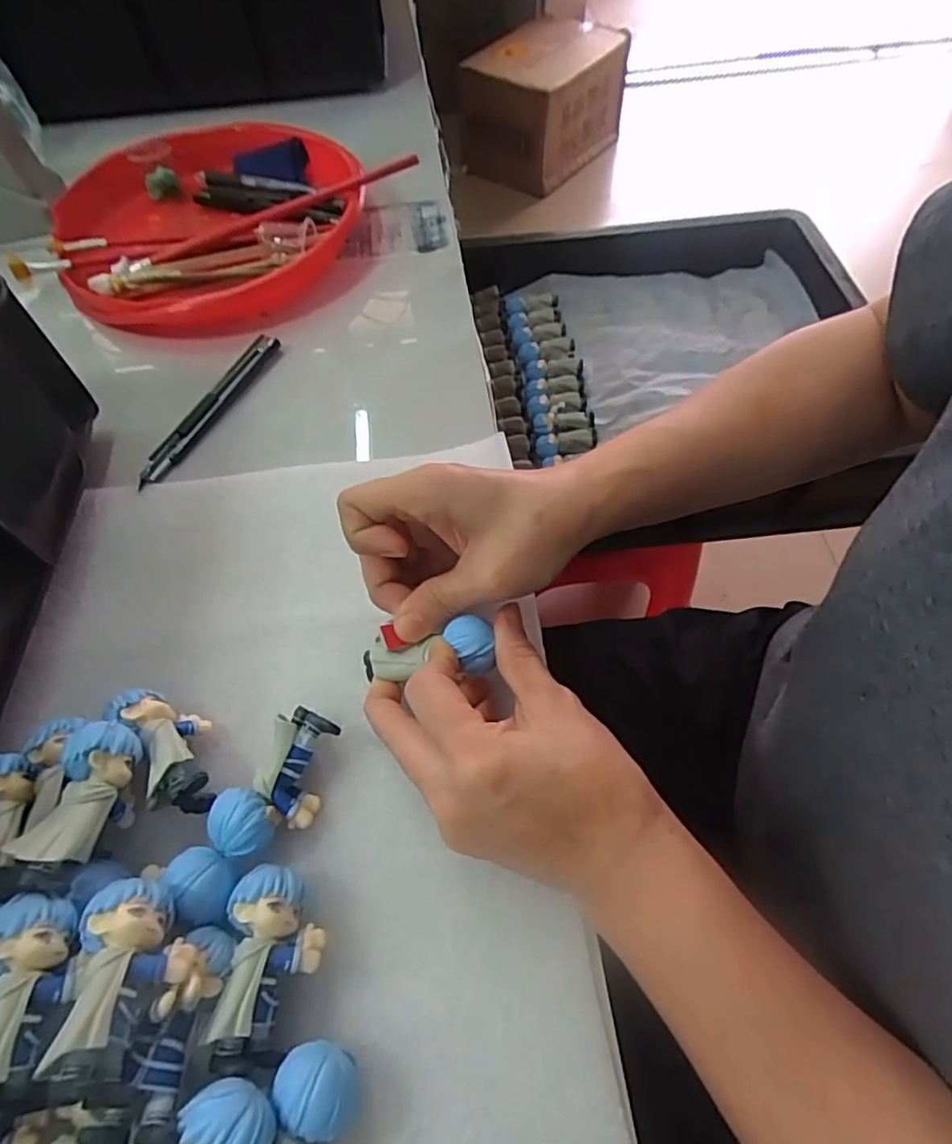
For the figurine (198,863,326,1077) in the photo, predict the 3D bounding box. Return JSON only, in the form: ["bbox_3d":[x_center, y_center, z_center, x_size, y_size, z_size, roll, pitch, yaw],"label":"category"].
[{"bbox_3d":[-0.073,0.141,0.228,0.032,0.032,0.061,-5,58,0],"label":"figurine"}]

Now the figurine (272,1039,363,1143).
[{"bbox_3d":[-0.057,0.187,0.199,0.025,0.028,0.061,13,60,11],"label":"figurine"}]

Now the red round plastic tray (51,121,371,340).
[{"bbox_3d":[-0.216,-0.291,0.507,0.246,0.040,0.256,-2,58,3],"label":"red round plastic tray"}]

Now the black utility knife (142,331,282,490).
[{"bbox_3d":[-0.169,-0.105,0.402,0.018,0.008,0.133,22,62,16],"label":"black utility knife"}]

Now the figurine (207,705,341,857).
[{"bbox_3d":[-0.081,0.090,0.262,0.031,0.028,0.062,29,64,19],"label":"figurine"}]

